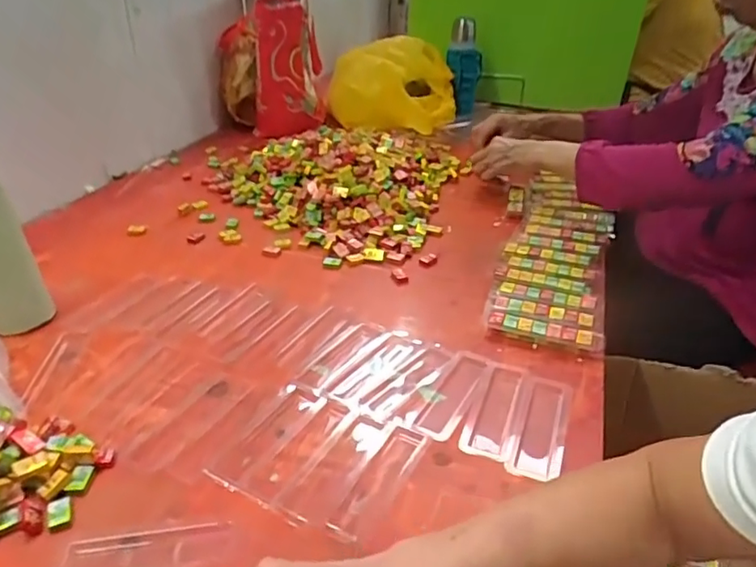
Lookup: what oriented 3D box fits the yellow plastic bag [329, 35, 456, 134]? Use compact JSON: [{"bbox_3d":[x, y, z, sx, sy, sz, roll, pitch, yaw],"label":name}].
[{"bbox_3d":[0.038,-0.446,1.295,0.280,0.183,0.224,-2,32,-5],"label":"yellow plastic bag"}]

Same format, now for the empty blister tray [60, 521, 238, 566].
[{"bbox_3d":[-0.175,0.206,0.433,0.127,0.006,0.038,-5,32,-10],"label":"empty blister tray"}]

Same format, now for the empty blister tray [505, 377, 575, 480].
[{"bbox_3d":[0.161,0.138,0.551,0.047,0.008,0.137,13,34,18],"label":"empty blister tray"}]

